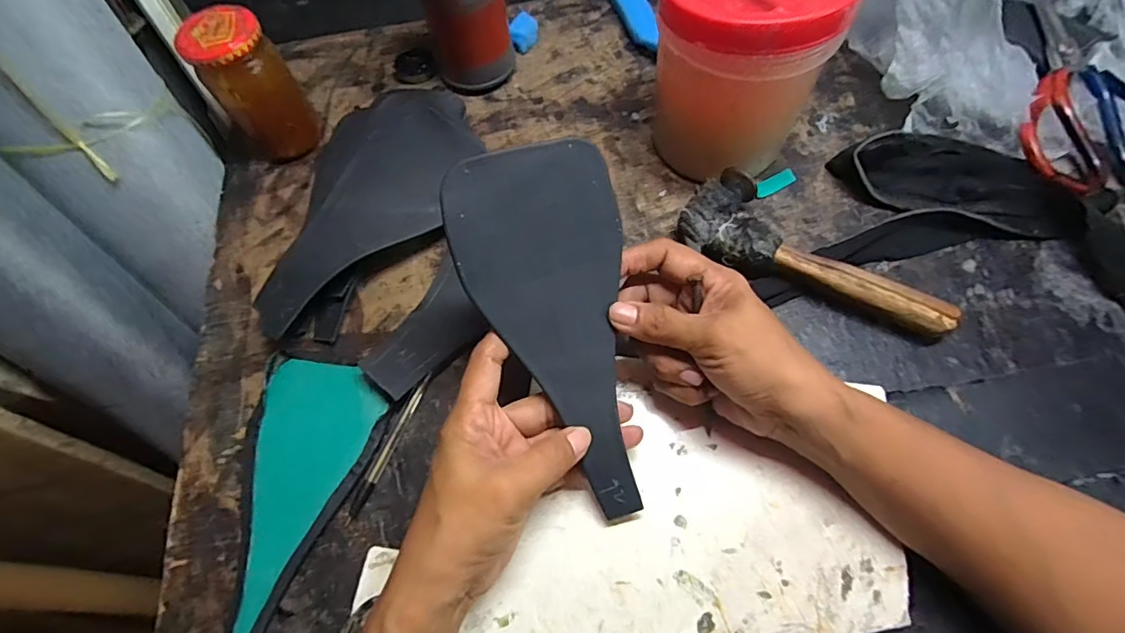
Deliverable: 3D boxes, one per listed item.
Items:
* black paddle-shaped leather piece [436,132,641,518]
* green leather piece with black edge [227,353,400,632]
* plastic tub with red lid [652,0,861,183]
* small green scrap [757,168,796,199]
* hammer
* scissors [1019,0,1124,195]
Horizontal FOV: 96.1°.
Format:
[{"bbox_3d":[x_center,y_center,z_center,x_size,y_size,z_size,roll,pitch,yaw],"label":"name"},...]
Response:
[{"bbox_3d":[0.002,0.011,0.275,0.087,0.011,0.199,-17,97,-11],"label":"black paddle-shaped leather piece"},{"bbox_3d":[-0.192,0.117,0.326,0.094,0.006,0.192,21,68,10],"label":"green leather piece with black edge"},{"bbox_3d":[0.127,-0.183,0.371,0.111,0.146,0.114,18,67,12],"label":"plastic tub with red lid"},{"bbox_3d":[0.175,-0.110,0.418,0.035,0.008,0.015,-23,65,-7],"label":"small green scrap"},{"bbox_3d":[0.184,-0.049,0.370,0.189,0.035,0.070,21,68,13],"label":"hammer"},{"bbox_3d":[0.397,-0.180,0.403,0.112,0.030,0.189,-20,81,-3],"label":"scissors"}]

